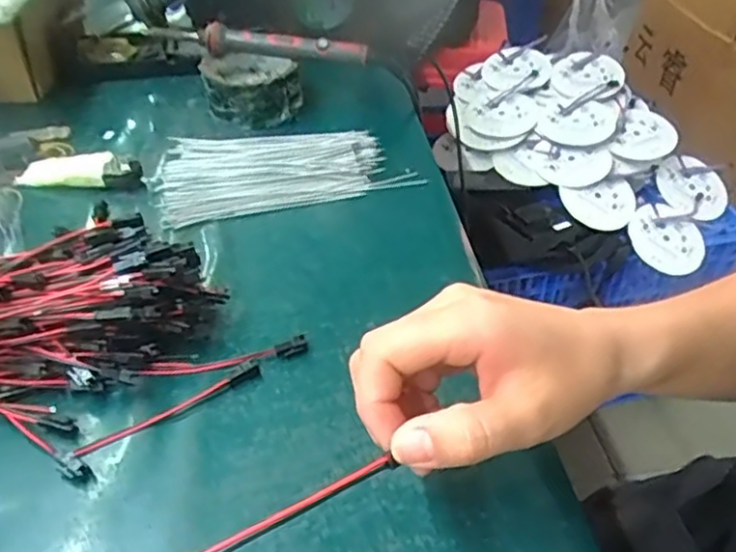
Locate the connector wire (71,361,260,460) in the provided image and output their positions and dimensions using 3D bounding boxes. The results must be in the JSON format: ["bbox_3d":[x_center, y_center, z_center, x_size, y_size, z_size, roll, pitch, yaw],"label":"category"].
[{"bbox_3d":[-0.103,0.068,0.349,0.099,0.006,0.010,-24,46,-24],"label":"connector wire"}]

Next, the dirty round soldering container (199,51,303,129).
[{"bbox_3d":[-0.102,-0.163,0.578,0.074,0.041,0.073,0,41,0],"label":"dirty round soldering container"}]

